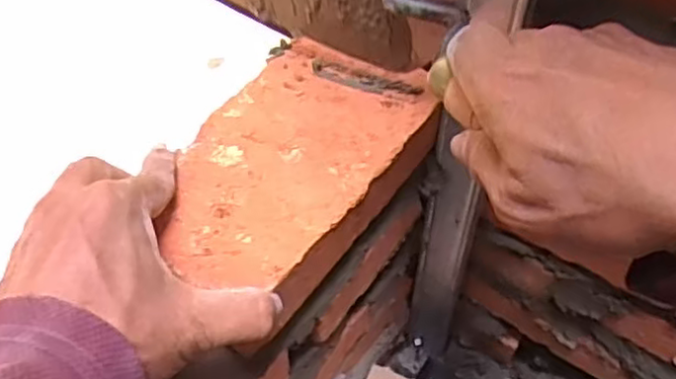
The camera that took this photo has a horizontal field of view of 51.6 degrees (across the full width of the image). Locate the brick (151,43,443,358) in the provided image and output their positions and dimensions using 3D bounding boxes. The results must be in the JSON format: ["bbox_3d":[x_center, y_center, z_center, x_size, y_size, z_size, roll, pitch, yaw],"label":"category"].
[{"bbox_3d":[-0.024,-0.012,0.382,0.101,0.037,0.168,30,59,20],"label":"brick"}]

